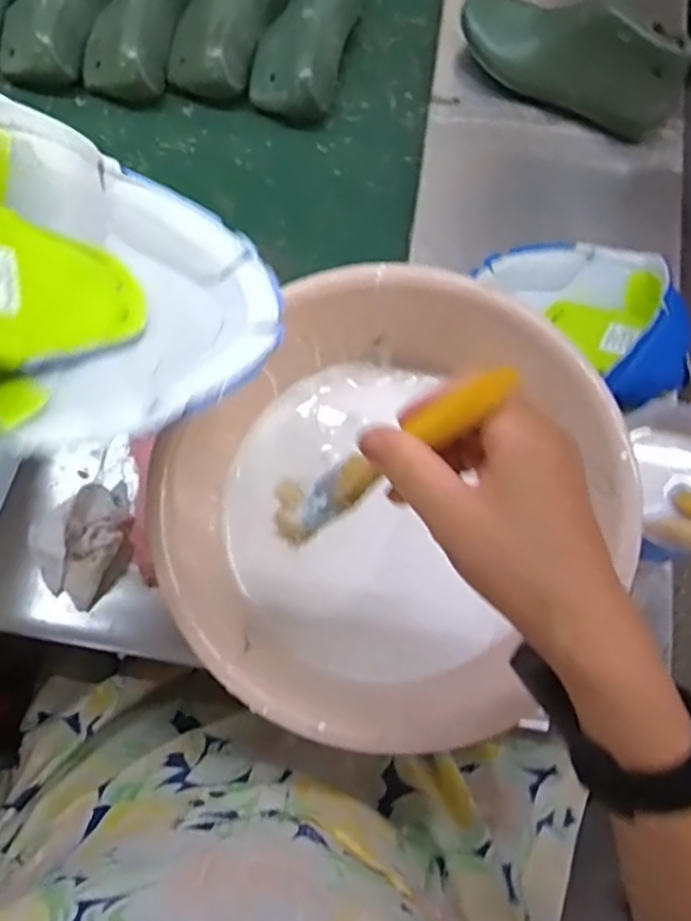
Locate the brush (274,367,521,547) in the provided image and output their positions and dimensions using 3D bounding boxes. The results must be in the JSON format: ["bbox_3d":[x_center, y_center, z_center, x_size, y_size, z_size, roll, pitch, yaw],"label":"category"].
[{"bbox_3d":[0.017,-0.003,0.314,0.150,0.016,0.032,-34,75,35],"label":"brush"}]

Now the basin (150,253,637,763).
[{"bbox_3d":[0.030,0.029,0.467,0.274,0.119,0.296,0,76,1],"label":"basin"}]

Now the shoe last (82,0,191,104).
[{"bbox_3d":[-0.209,-0.474,0.676,0.087,0.064,0.203,16,77,4],"label":"shoe last"}]

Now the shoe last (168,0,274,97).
[{"bbox_3d":[-0.123,-0.467,0.676,0.090,0.064,0.193,15,77,4],"label":"shoe last"}]

